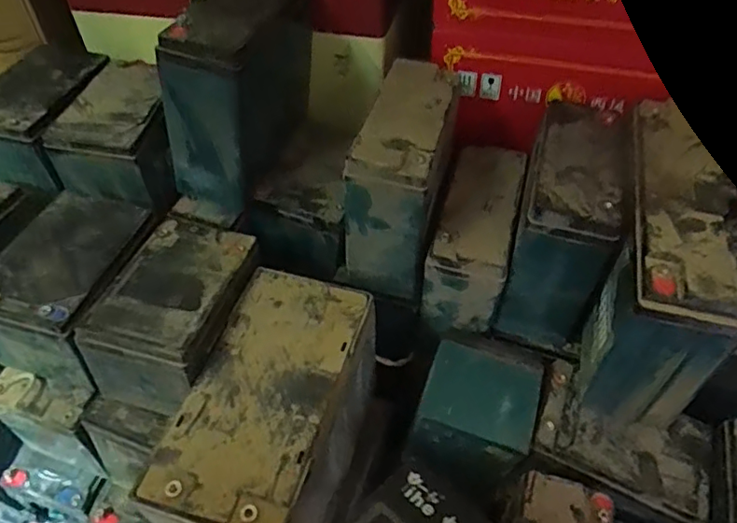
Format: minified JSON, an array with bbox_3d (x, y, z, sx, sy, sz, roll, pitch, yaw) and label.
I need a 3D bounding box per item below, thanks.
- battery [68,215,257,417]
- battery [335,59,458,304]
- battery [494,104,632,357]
[{"bbox_3d":[-0.170,0.044,0.511,0.101,0.088,0.156,12,48,13],"label":"battery"},{"bbox_3d":[0.032,-0.082,0.568,0.087,0.171,0.168,12,48,13],"label":"battery"},{"bbox_3d":[0.193,-0.035,0.559,0.086,0.173,0.177,13,49,14],"label":"battery"}]

